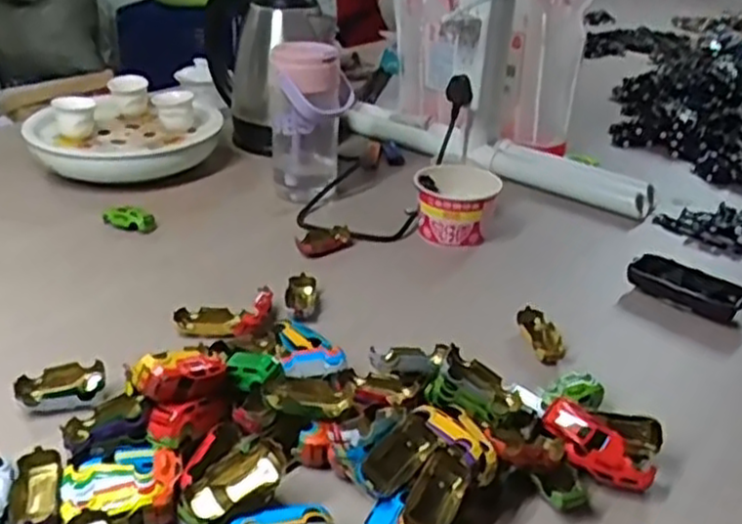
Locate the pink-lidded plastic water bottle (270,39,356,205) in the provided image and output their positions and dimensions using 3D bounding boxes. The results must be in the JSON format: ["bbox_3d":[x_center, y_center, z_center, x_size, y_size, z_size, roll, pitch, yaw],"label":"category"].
[{"bbox_3d":[-0.077,-0.167,0.905,0.073,0.178,0.076,-14,32,-26],"label":"pink-lidded plastic water bottle"}]

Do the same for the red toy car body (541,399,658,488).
[{"bbox_3d":[0.157,0.128,0.523,0.080,0.025,0.032,40,43,22],"label":"red toy car body"}]

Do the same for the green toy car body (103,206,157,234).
[{"bbox_3d":[-0.272,-0.050,0.851,0.057,0.017,0.033,15,31,23],"label":"green toy car body"}]

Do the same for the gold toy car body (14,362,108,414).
[{"bbox_3d":[-0.239,0.096,0.579,0.064,0.015,0.036,-10,30,-20],"label":"gold toy car body"}]

